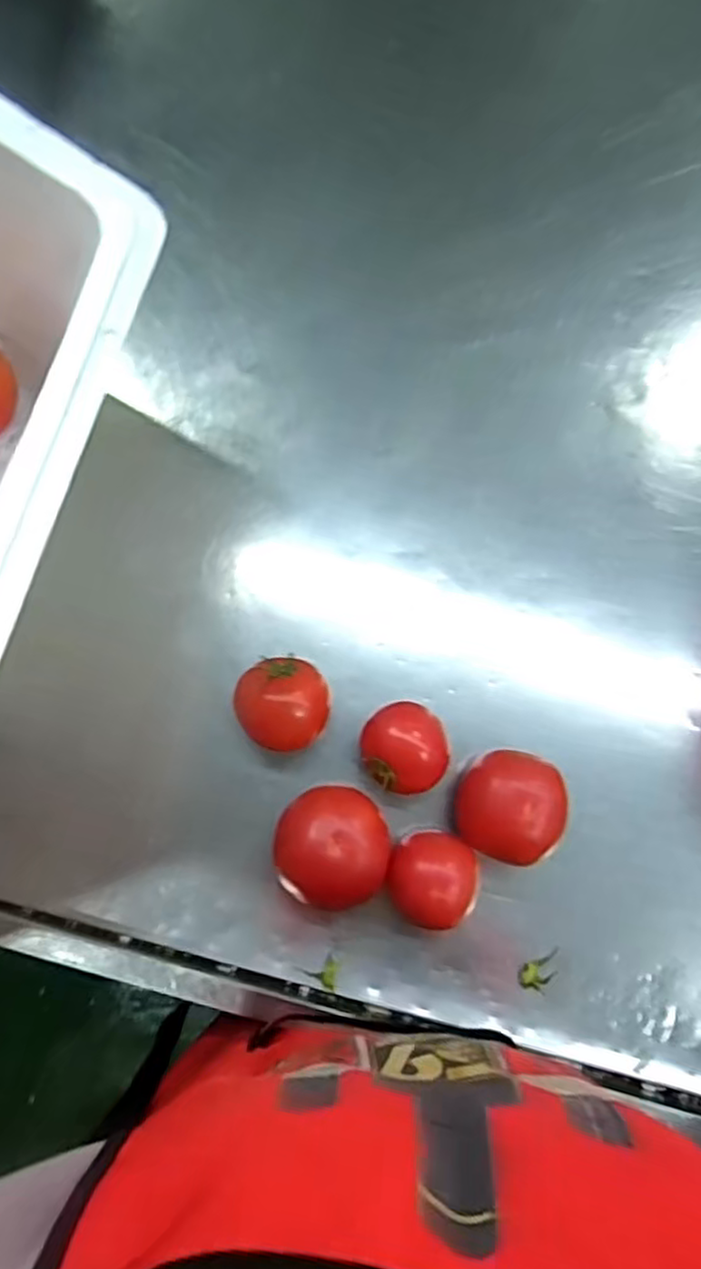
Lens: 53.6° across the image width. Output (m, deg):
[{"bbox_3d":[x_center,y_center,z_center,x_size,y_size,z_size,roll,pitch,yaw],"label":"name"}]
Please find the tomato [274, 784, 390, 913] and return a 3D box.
[{"bbox_3d":[-0.012,0.149,0.491,0.078,0.065,0.076,0,79,0],"label":"tomato"}]

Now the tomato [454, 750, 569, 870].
[{"bbox_3d":[0.113,0.123,0.498,0.069,0.059,0.074,0,79,0],"label":"tomato"}]

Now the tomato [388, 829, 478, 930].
[{"bbox_3d":[0.057,0.173,0.496,0.059,0.056,0.059,0,79,0],"label":"tomato"}]

